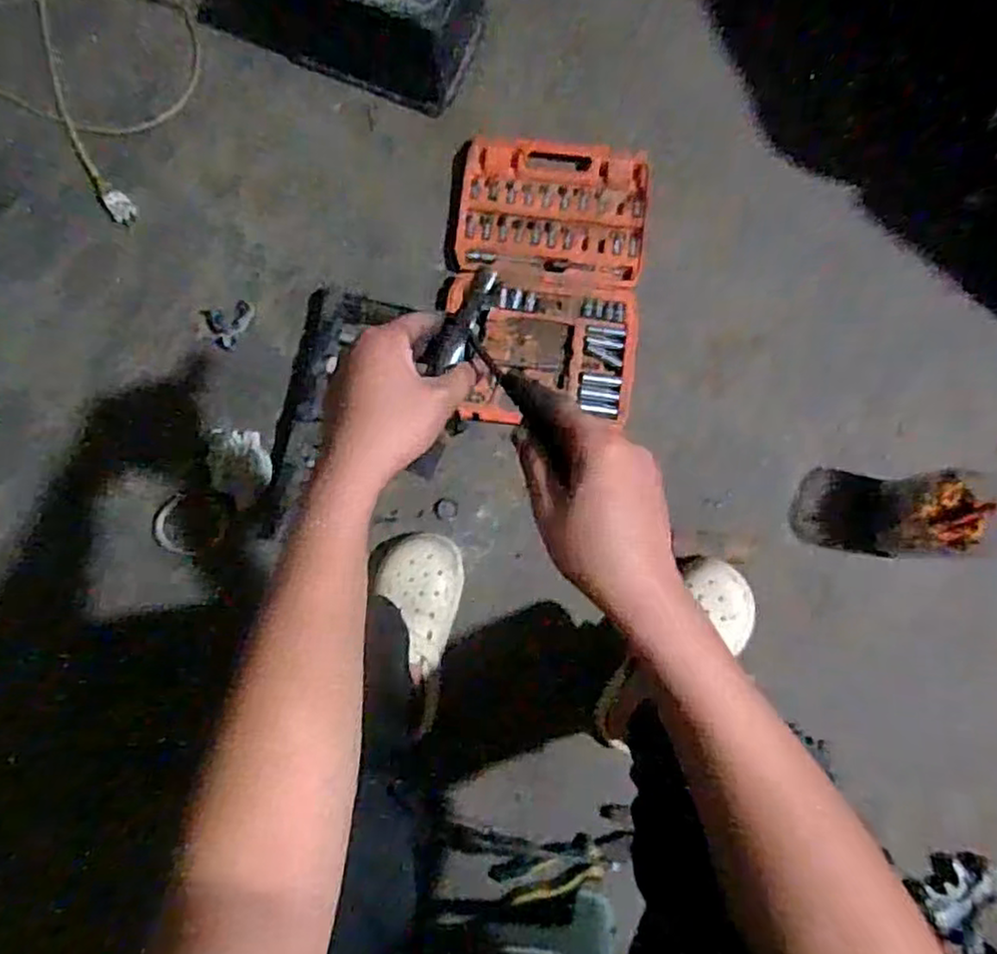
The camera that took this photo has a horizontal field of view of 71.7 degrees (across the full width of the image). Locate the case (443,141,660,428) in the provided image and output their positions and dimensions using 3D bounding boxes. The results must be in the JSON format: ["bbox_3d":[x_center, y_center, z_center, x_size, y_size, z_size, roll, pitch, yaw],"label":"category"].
[{"bbox_3d":[0.059,-0.261,0.919,0.260,0.036,0.377,6,85,1],"label":"case"}]

